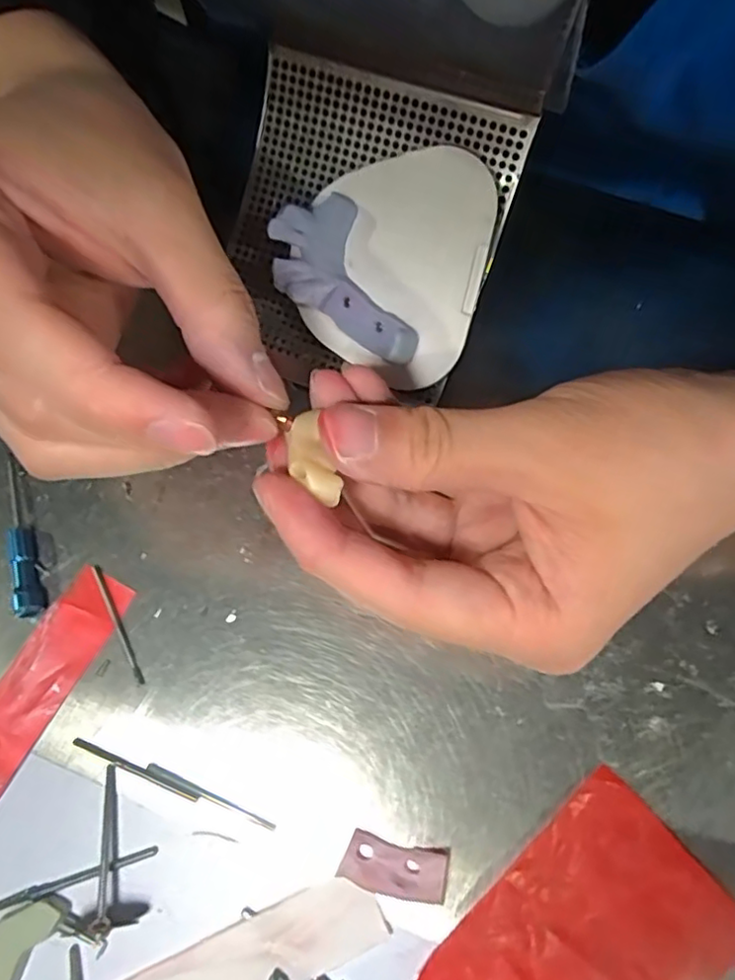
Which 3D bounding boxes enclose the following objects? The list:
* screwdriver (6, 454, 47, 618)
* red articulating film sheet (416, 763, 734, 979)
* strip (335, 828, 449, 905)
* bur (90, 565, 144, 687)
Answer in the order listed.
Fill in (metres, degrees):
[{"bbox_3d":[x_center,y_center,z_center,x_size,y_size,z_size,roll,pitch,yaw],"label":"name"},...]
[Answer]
[{"bbox_3d":[-0.121,0.015,0.216,0.008,0.010,0.058,-19,71,-7],"label":"screwdriver"},{"bbox_3d":[0.062,0.130,0.177,0.082,0.004,0.056,-40,75,-14],"label":"red articulating film sheet"},{"bbox_3d":[0.008,0.111,0.184,0.030,0.006,0.014,11,70,4],"label":"strip"},{"bbox_3d":[-0.083,0.044,0.209,0.004,0.004,0.044,-26,72,-10],"label":"bur"}]

